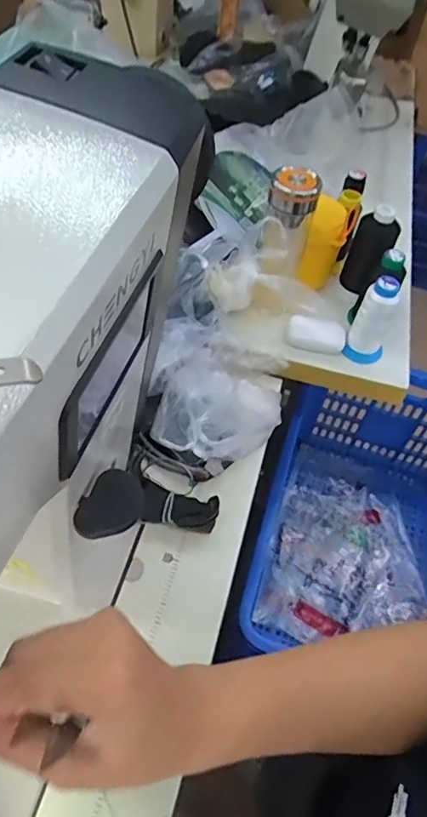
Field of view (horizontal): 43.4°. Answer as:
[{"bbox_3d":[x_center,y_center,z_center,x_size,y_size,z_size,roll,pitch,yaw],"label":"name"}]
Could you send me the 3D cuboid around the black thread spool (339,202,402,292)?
[{"bbox_3d":[0.223,-0.223,0.780,0.059,0.122,0.068,26,55,14],"label":"black thread spool"}]

